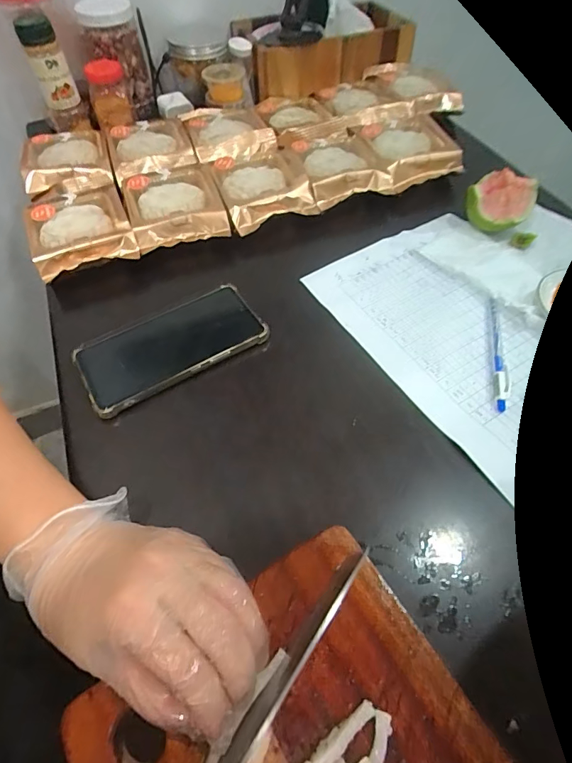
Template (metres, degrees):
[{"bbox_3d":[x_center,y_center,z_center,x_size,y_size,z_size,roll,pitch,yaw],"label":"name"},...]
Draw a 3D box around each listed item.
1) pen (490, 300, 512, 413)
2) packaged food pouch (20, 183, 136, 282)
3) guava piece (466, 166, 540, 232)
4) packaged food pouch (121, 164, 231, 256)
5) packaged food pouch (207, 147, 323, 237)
[{"bbox_3d":[0.191,-0.026,0.370,0.013,0.010,0.121,11,57,8],"label":"pen"},{"bbox_3d":[-0.224,-0.171,0.446,0.098,0.024,0.143,-21,59,-12],"label":"packaged food pouch"},{"bbox_3d":[0.226,-0.189,0.448,0.066,0.057,0.047,28,61,18],"label":"guava piece"},{"bbox_3d":[-0.128,-0.201,0.468,0.098,0.028,0.125,-18,58,-11],"label":"packaged food pouch"},{"bbox_3d":[-0.028,-0.228,0.479,0.099,0.023,0.110,-15,57,-9],"label":"packaged food pouch"}]

